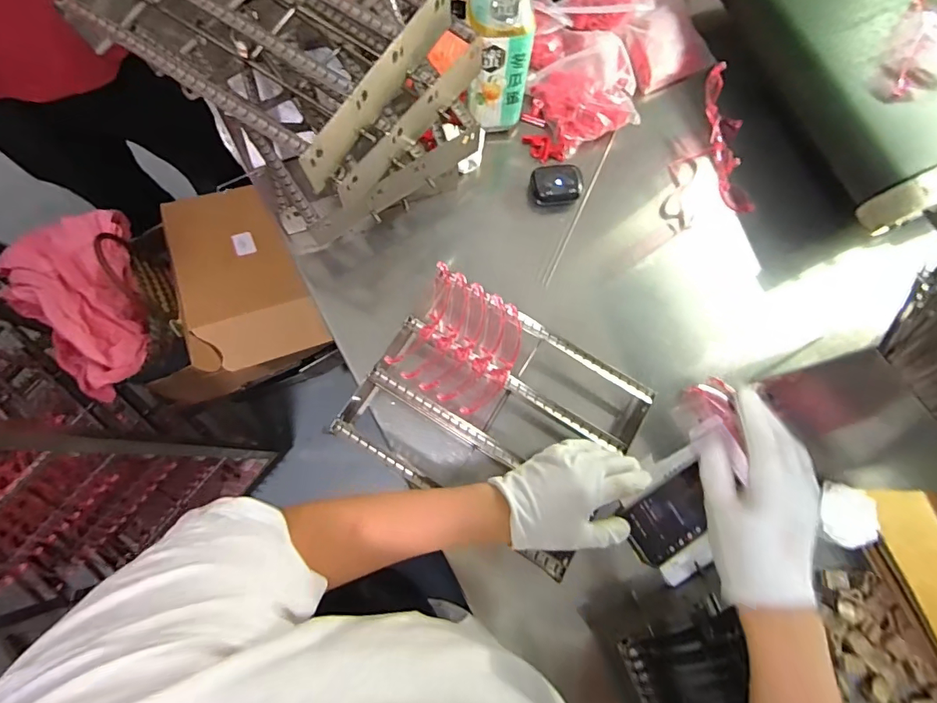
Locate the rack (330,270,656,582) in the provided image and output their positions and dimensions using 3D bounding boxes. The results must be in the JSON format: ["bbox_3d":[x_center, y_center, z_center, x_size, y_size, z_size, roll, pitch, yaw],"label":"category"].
[{"bbox_3d":[0.033,0.074,0.558,0.308,0.084,0.238,31,77,6],"label":"rack"}]

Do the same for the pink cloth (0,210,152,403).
[{"bbox_3d":[-0.627,-0.079,0.748,0.157,0.124,0.289,-17,77,-6],"label":"pink cloth"}]

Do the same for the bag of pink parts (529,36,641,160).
[{"bbox_3d":[0.183,-0.395,0.698,0.159,0.049,0.154,-26,78,-8],"label":"bag of pink parts"}]

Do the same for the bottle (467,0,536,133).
[{"bbox_3d":[0.039,-0.397,0.596,0.079,0.204,0.097,0,76,-2],"label":"bottle"}]

